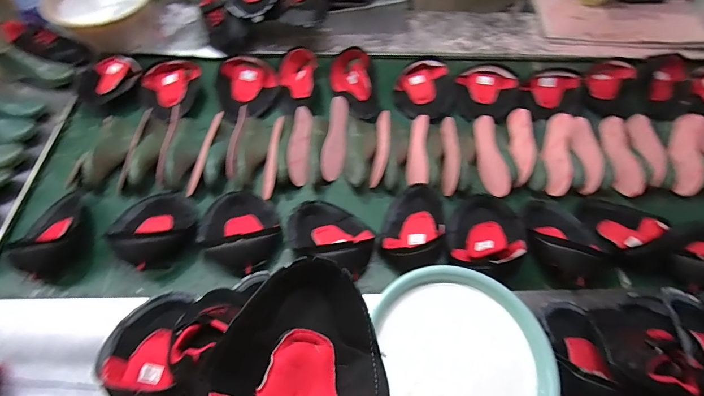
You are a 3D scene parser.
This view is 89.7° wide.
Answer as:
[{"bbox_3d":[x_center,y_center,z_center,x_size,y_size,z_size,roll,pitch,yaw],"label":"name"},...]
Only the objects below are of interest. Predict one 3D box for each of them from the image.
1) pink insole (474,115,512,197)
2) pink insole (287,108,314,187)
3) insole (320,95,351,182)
[{"bbox_3d":[0.359,-0.109,0.925,0.008,0.076,0.220,3,69,-27],"label":"pink insole"},{"bbox_3d":[-0.135,-0.140,0.911,0.012,0.064,0.214,-14,65,42],"label":"pink insole"},{"bbox_3d":[-0.041,-0.155,0.919,0.067,0.016,0.224,18,78,-37],"label":"insole"}]

